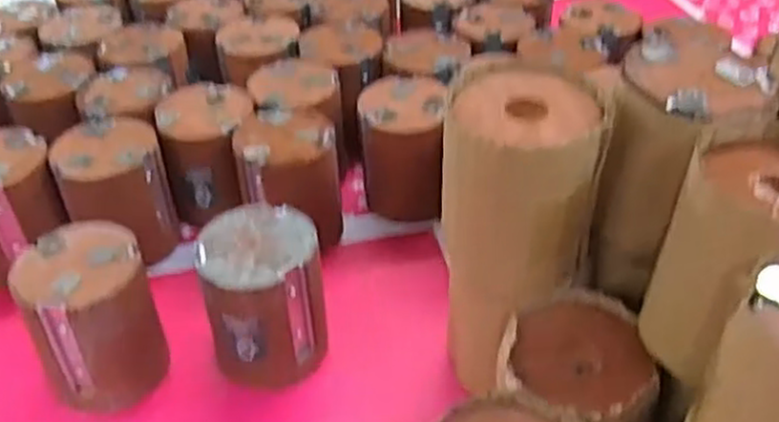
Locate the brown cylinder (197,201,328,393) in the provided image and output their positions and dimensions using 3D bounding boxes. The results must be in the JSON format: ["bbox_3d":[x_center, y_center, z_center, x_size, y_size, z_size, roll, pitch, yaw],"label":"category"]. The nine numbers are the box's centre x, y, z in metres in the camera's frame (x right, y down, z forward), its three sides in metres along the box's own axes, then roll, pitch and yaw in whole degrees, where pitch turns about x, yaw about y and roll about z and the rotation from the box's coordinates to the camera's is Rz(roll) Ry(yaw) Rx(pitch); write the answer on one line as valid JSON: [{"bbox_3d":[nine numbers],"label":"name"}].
[{"bbox_3d":[-0.083,0.060,0.521,0.075,0.099,0.082,-1,38,1],"label":"brown cylinder"}]

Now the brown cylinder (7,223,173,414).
[{"bbox_3d":[-0.193,0.071,0.503,0.073,0.098,0.079,-1,38,1],"label":"brown cylinder"}]

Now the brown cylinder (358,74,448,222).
[{"bbox_3d":[0.012,-0.050,0.645,0.071,0.095,0.074,3,39,6],"label":"brown cylinder"}]

